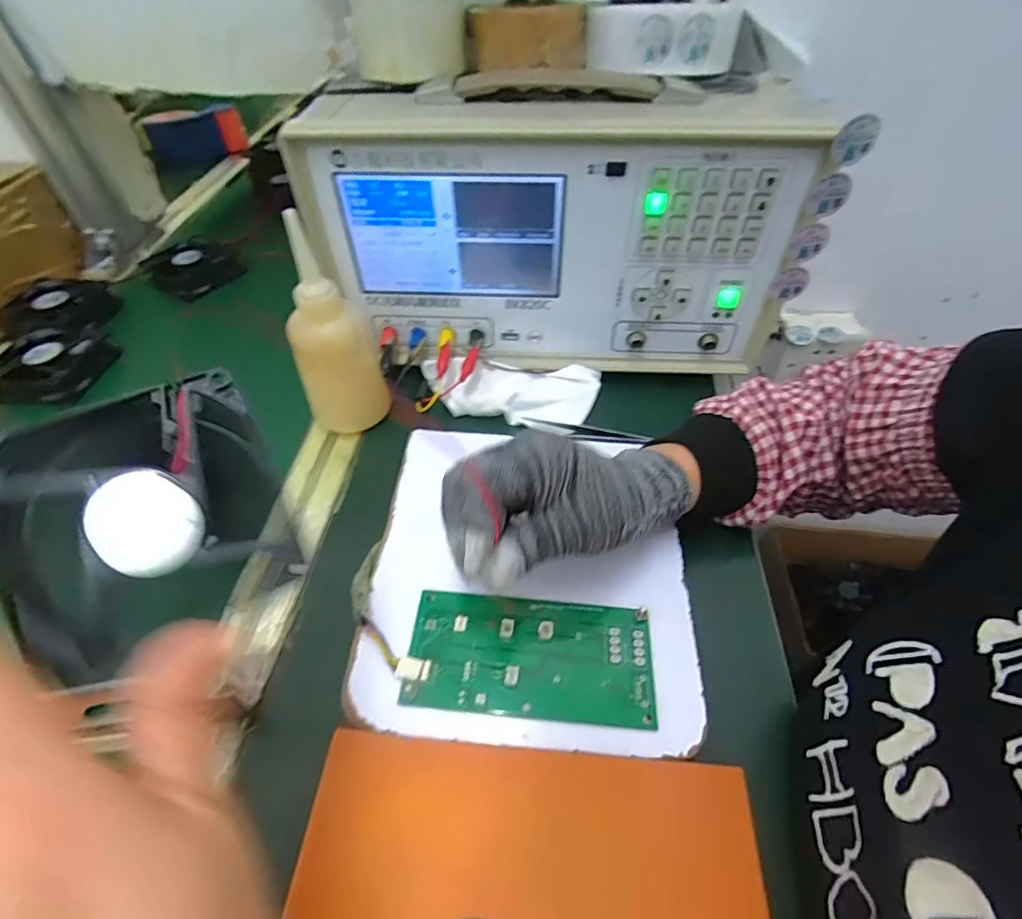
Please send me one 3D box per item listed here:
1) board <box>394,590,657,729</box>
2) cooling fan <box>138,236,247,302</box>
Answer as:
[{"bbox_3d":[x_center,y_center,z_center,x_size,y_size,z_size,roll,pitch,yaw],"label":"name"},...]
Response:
[{"bbox_3d":[0.011,0.106,0.285,0.134,0.008,0.065,4,50,4],"label":"board"},{"bbox_3d":[-0.352,-0.215,0.570,0.078,0.025,0.081,33,57,25],"label":"cooling fan"}]

